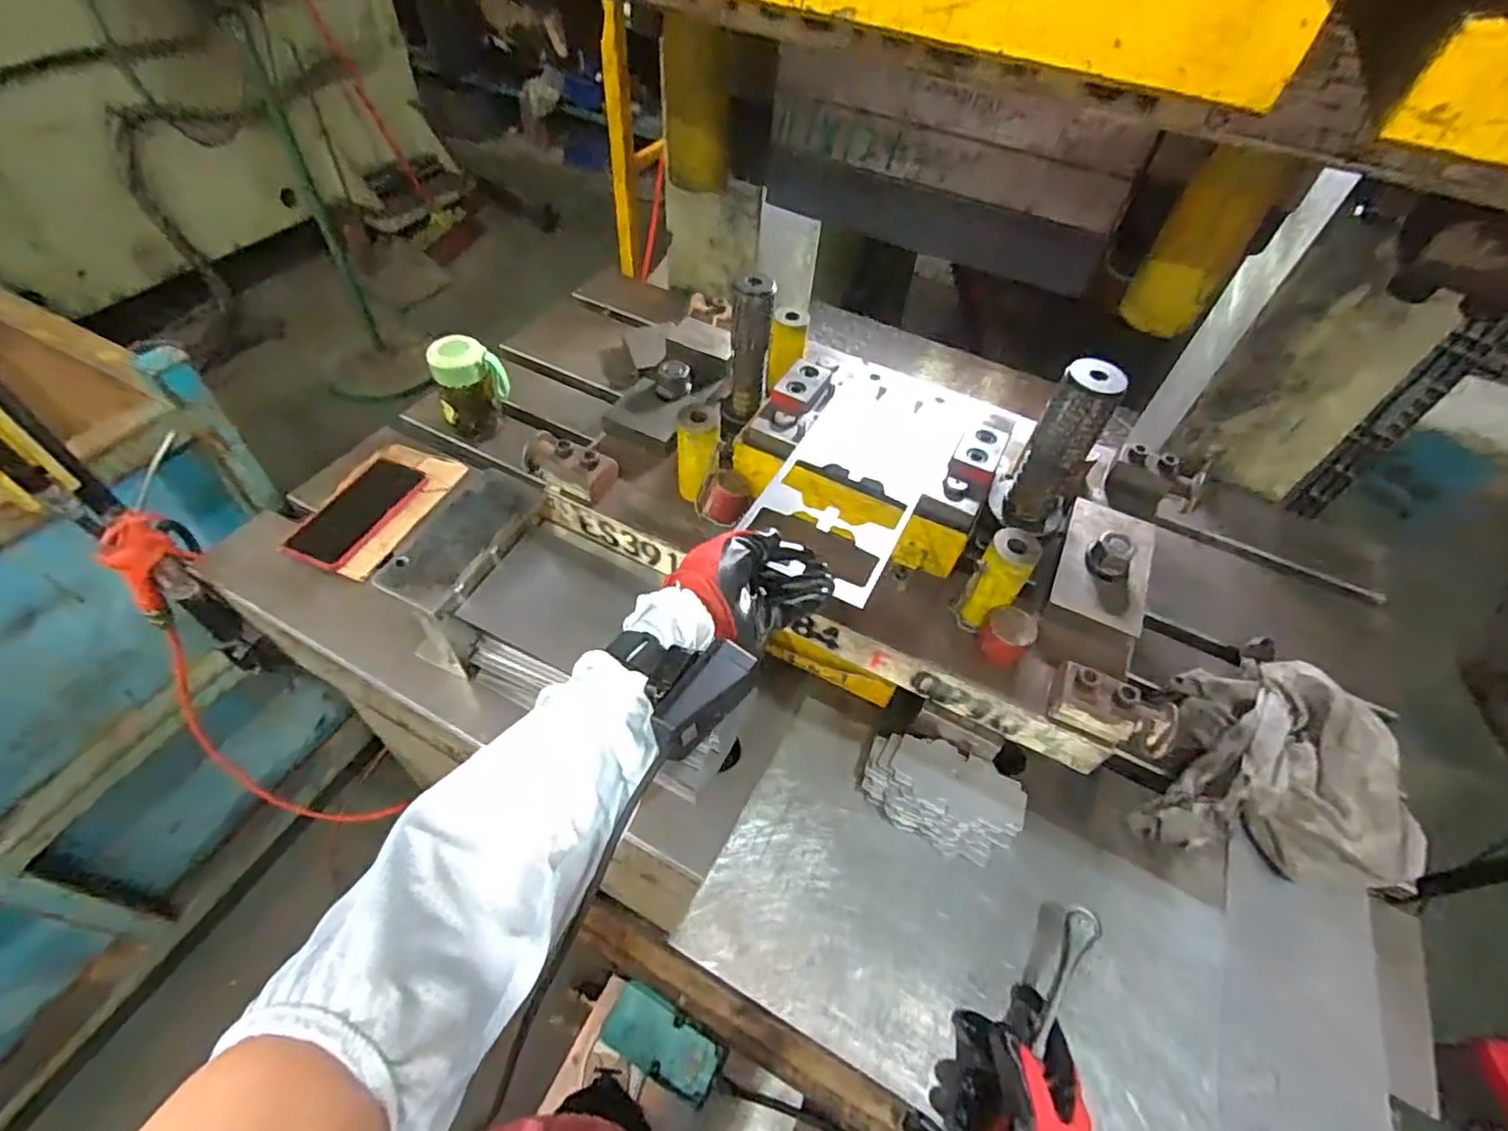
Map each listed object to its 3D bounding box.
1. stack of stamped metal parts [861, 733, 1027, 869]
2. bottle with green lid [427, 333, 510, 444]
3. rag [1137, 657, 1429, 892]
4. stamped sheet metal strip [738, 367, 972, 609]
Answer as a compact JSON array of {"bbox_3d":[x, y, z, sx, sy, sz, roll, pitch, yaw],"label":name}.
[{"bbox_3d":[0.169,0.212,0.604,0.135,0.054,0.079,20,51,10],"label":"stack of stamped metal parts"},{"bbox_3d":[-0.365,-0.223,0.854,0.061,0.134,0.075,27,53,16],"label":"bottle with green lid"},{"bbox_3d":[0.503,0.180,0.646,0.238,0.076,0.224,15,51,6],"label":"rag"},{"bbox_3d":[0.103,-0.092,0.597,0.130,0.010,0.299,23,53,12],"label":"stamped sheet metal strip"}]

